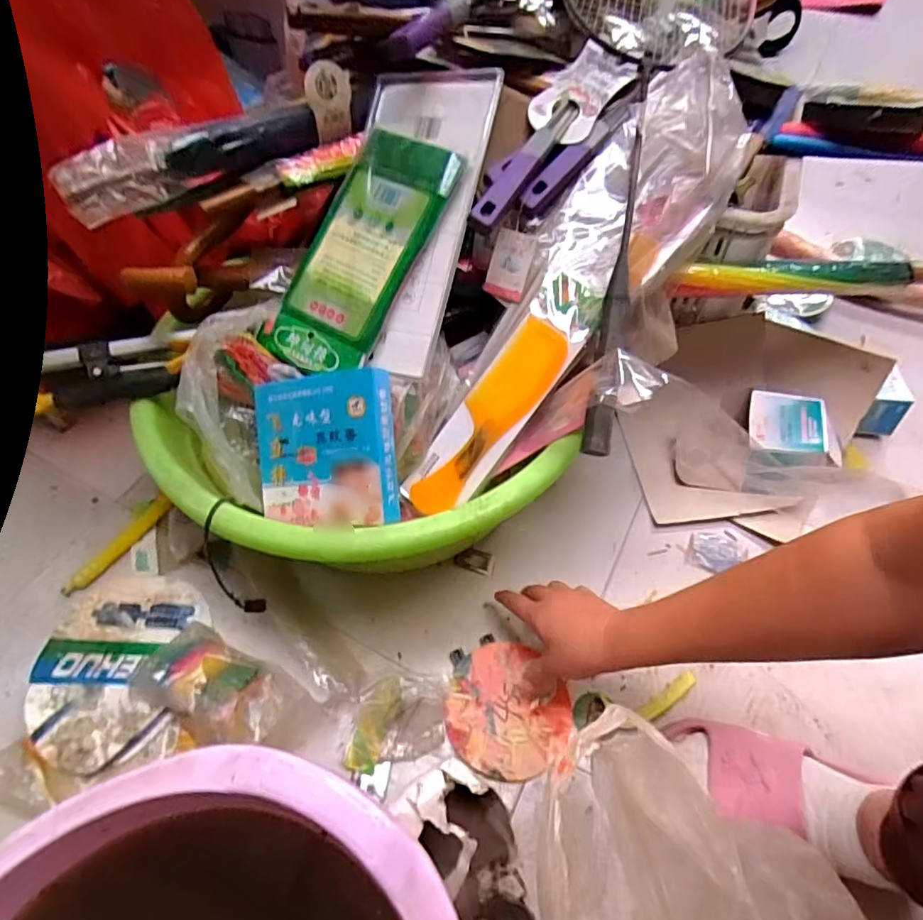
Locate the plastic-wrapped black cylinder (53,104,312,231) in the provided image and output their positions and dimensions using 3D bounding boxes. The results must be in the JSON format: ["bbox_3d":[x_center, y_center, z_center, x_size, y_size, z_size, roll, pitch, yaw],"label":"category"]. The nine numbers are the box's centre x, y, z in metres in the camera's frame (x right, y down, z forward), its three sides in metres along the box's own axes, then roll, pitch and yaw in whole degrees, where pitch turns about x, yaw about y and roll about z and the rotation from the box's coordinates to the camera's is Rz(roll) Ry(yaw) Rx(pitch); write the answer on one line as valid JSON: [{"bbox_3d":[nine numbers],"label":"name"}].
[{"bbox_3d":[-0.237,-0.271,0.490,0.226,0.046,0.048,-26,58,-17],"label":"plastic-wrapped black cylinder"}]

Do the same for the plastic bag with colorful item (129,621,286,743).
[{"bbox_3d":[-0.252,0.220,0.547,0.145,0.042,0.087,19,57,14],"label":"plastic bag with colorful item"}]

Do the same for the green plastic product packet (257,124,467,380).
[{"bbox_3d":[-0.099,-0.191,0.514,0.112,0.034,0.231,33,95,22],"label":"green plastic product packet"}]

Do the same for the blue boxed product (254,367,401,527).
[{"bbox_3d":[-0.125,-0.010,0.492,0.140,0.023,0.132,-2,91,25],"label":"blue boxed product"}]

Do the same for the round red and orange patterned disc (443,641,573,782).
[{"bbox_3d":[0.048,0.253,0.551,0.120,0.006,0.122,0,54,0],"label":"round red and orange patterned disc"}]

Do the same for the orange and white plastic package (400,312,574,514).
[{"bbox_3d":[0.024,-0.038,0.514,0.057,0.008,0.208,36,91,-2],"label":"orange and white plastic package"}]

